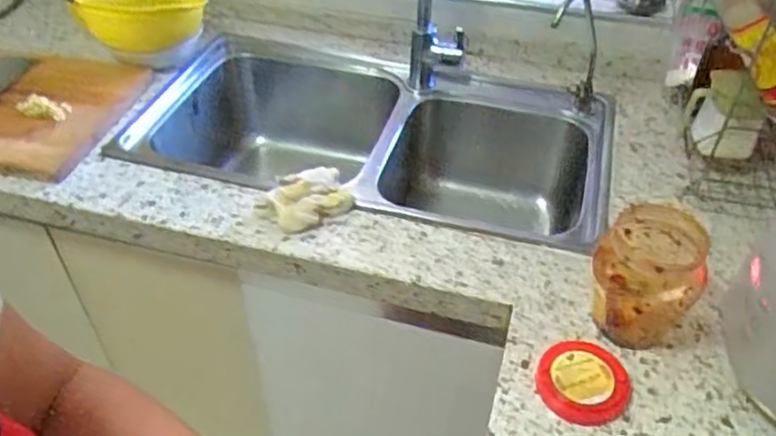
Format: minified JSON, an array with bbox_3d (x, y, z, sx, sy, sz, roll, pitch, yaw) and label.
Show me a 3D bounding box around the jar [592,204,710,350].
[{"bbox_3d":[0.288,0.066,0.732,0.100,0.137,0.105,0,43,0],"label":"jar"}]

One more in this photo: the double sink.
[{"bbox_3d":[-0.035,-0.066,1.131,0.758,0.230,0.396,13,44,13],"label":"double sink"}]

